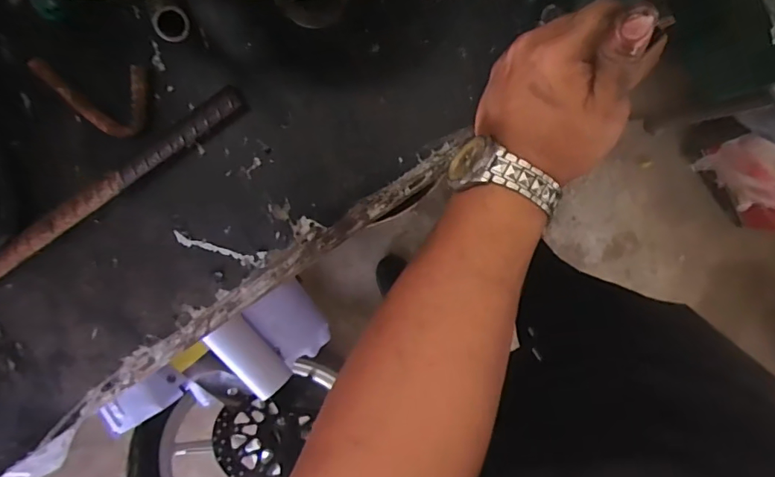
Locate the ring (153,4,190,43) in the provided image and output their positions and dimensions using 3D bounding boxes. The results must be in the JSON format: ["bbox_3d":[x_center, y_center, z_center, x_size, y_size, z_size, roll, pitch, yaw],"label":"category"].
[{"bbox_3d":[-0.101,-0.100,0.232,0.016,0.004,0.016,-10,124,-33],"label":"ring"}]

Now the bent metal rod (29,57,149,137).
[{"bbox_3d":[-0.209,-0.097,0.345,0.079,0.010,0.047,5,97,-1],"label":"bent metal rod"}]

